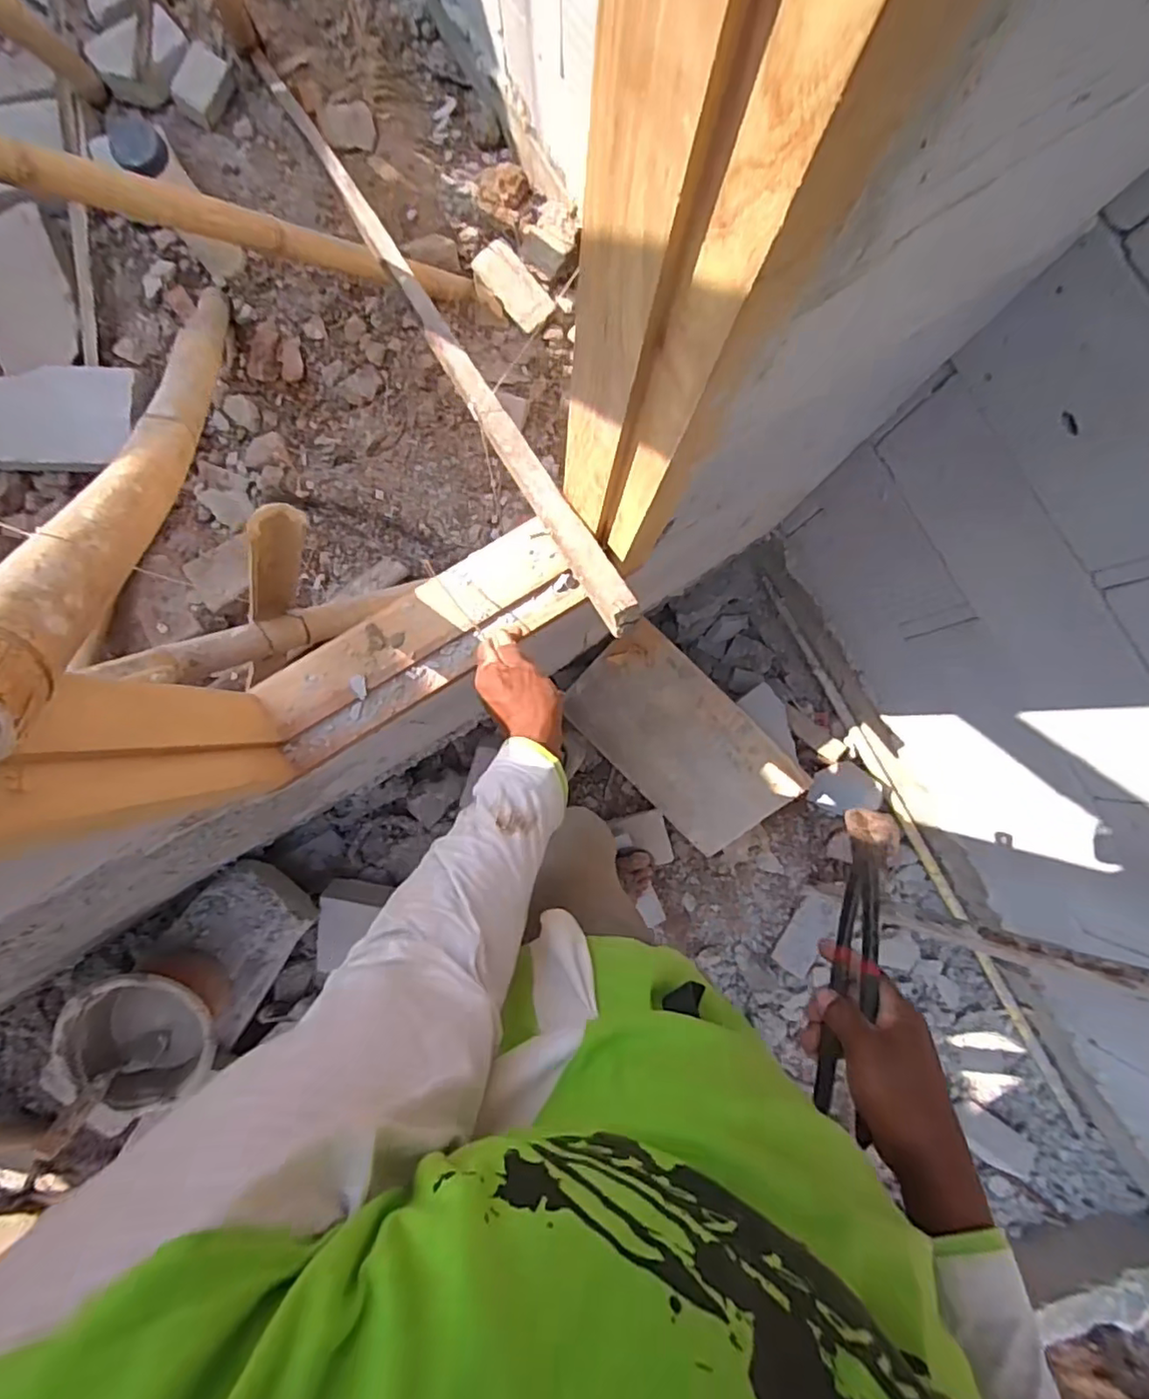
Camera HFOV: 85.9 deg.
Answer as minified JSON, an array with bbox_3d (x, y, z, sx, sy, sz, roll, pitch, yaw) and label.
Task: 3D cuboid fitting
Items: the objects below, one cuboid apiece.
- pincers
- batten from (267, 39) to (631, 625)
[{"bbox_3d":[0.209,0.195,0.464,0.023,0.046,0.222,13,84,-1],"label":"pincers"},{"bbox_3d":[-0.298,-0.704,0.950,0.040,0.041,1.658,-27,61,-3],"label":"batten"}]

